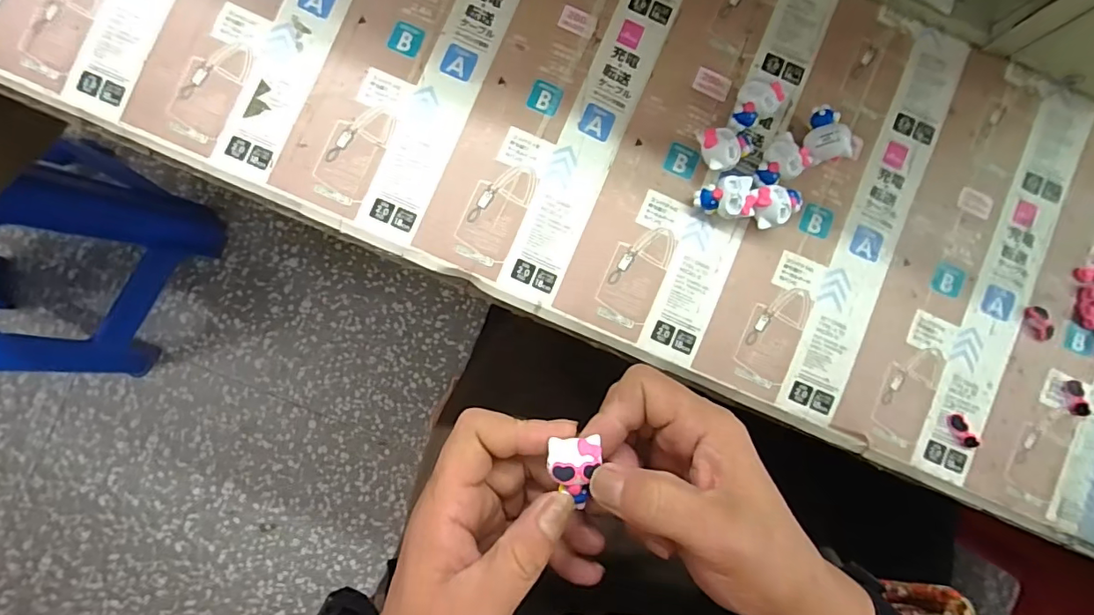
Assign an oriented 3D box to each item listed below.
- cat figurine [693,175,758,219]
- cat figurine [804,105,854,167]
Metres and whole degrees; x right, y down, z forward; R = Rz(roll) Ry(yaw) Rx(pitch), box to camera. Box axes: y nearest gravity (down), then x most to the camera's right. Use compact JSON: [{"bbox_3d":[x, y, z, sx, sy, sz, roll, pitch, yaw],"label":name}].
[{"bbox_3d":[0.110,-0.067,0.320,0.034,0.019,0.025,-9,88,-2],"label":"cat figurine"},{"bbox_3d":[0.173,-0.109,0.325,0.027,0.022,0.035,-12,89,-3],"label":"cat figurine"}]

